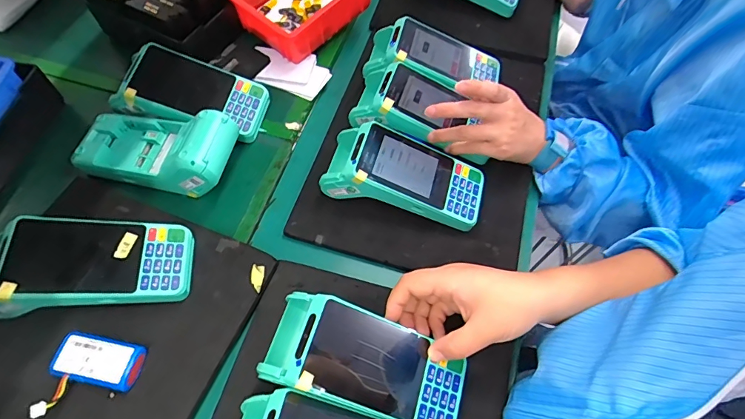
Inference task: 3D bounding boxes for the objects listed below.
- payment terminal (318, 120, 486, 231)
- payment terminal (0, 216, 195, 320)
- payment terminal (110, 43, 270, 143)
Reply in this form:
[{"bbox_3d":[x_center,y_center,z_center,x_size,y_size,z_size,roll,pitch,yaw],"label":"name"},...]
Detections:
[{"bbox_3d":[0.040,-0.046,0.457,0.169,0.058,0.094,16,62,7],"label":"payment terminal"},{"bbox_3d":[-0.260,0.050,0.383,0.170,0.060,0.082,-5,62,-5],"label":"payment terminal"},{"bbox_3d":[-0.212,-0.133,0.493,0.162,0.061,0.085,12,62,5],"label":"payment terminal"}]

